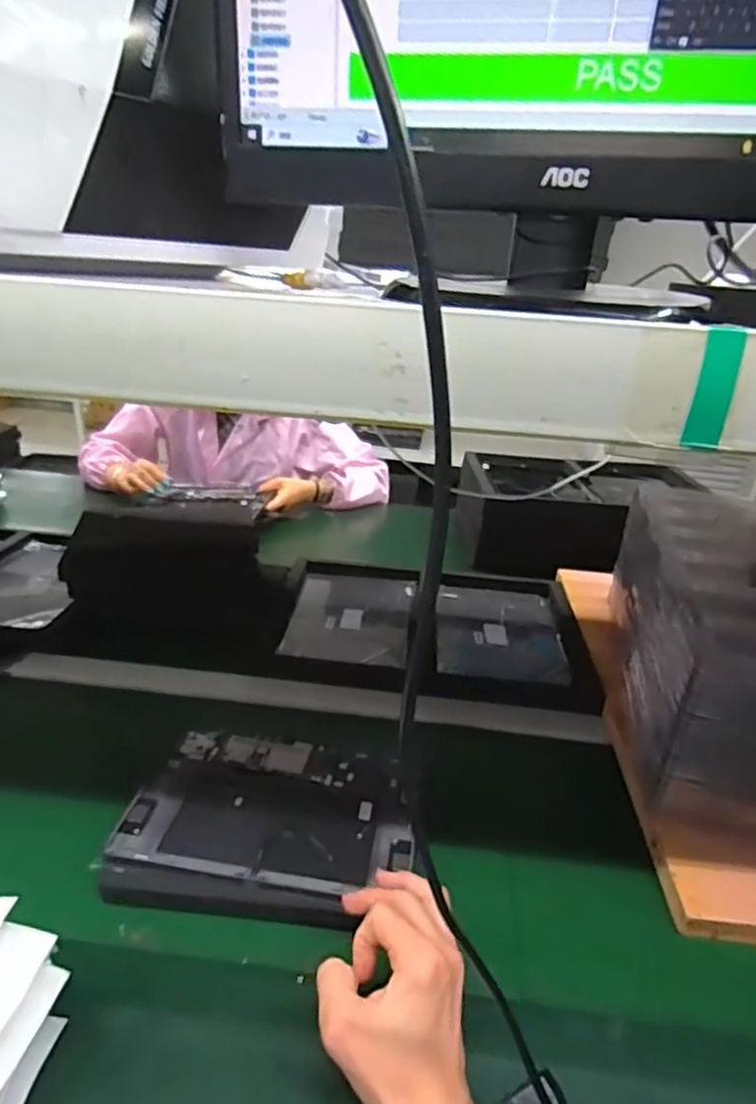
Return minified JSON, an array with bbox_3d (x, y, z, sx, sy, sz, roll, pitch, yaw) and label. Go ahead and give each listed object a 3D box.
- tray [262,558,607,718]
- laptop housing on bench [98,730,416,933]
[{"bbox_3d":[0.072,0.100,0.896,0.414,0.035,0.326,5,25,1],"label":"tray"},{"bbox_3d":[-0.094,0.237,0.563,0.242,0.015,0.184,6,25,4],"label":"laptop housing on bench"}]

